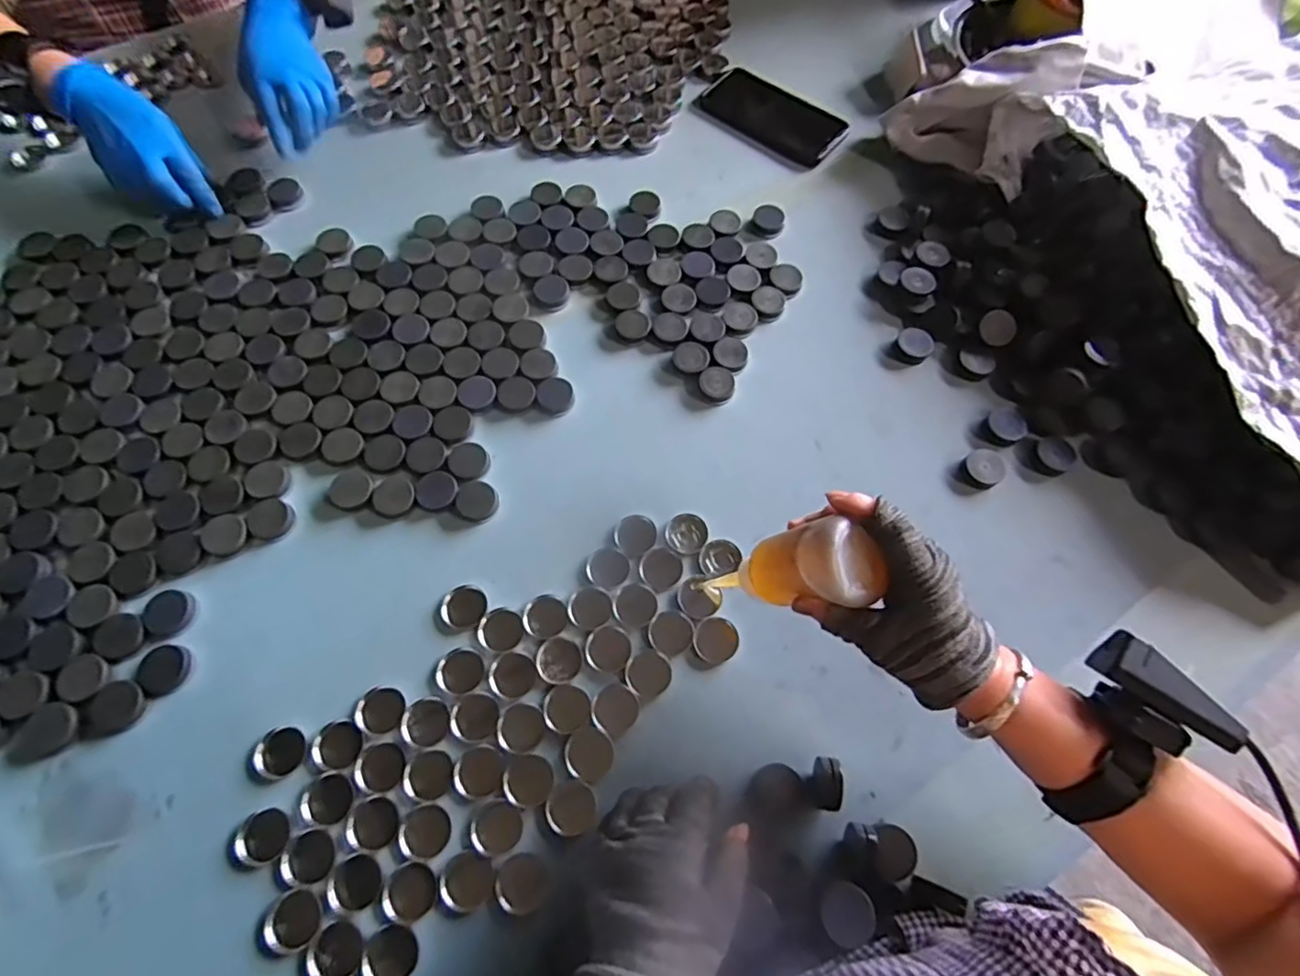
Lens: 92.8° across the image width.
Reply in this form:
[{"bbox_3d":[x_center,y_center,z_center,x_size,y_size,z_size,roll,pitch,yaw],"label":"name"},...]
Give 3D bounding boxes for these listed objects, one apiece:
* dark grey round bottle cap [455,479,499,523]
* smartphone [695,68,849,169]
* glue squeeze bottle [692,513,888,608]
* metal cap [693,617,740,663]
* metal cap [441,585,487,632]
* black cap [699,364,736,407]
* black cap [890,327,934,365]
[{"bbox_3d":[-0.142,0.010,0.510,0.033,0.004,0.036,1,67,-1],"label":"dark grey round bottle cap"},{"bbox_3d":[0.142,-0.428,0.714,0.166,0.010,0.091,41,72,14],"label":"smartphone"},{"bbox_3d":[0.086,0.054,0.398,0.041,0.119,0.041,25,65,-26],"label":"glue squeeze bottle"},{"bbox_3d":[0.051,0.116,0.473,0.034,0.004,0.033,1,67,-1],"label":"metal cap"},{"bbox_3d":[-0.143,0.092,0.476,0.034,0.008,0.030,-24,70,-11],"label":"metal cap"},{"bbox_3d":[0.061,-0.094,0.560,0.032,0.013,0.033,1,67,-1],"label":"black cap"},{"bbox_3d":[0.248,-0.134,0.584,0.032,0.017,0.034,1,67,-1],"label":"black cap"}]

